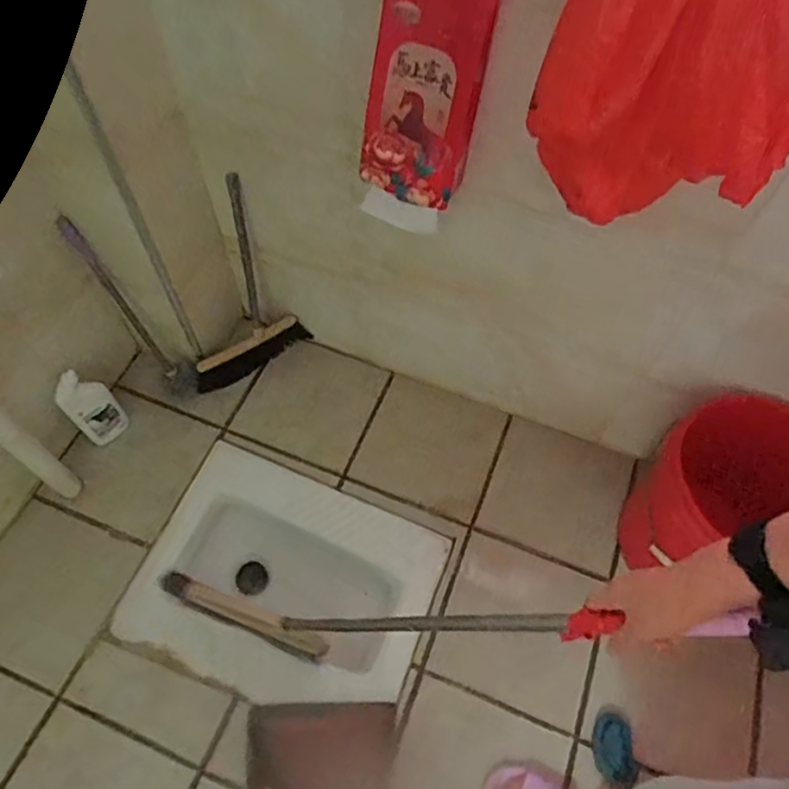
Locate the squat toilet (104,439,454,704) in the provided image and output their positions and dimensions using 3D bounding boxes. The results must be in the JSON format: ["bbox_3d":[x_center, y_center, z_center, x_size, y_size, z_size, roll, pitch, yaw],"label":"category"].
[{"bbox_3d":[-0.221,0.419,1.305,0.564,0.200,0.424,21,60,9],"label":"squat toilet"}]

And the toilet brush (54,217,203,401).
[{"bbox_3d":[-0.552,-0.171,1.273,0.063,0.434,0.065,21,57,42],"label":"toilet brush"}]

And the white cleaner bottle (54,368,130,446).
[{"bbox_3d":[-0.639,0.036,1.290,0.075,0.202,0.097,39,66,18],"label":"white cleaner bottle"}]

